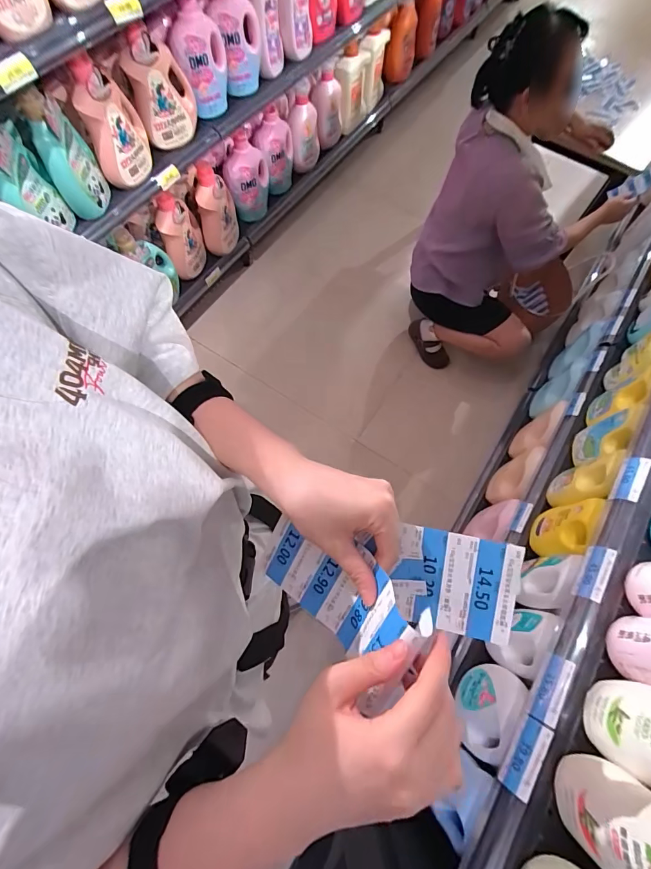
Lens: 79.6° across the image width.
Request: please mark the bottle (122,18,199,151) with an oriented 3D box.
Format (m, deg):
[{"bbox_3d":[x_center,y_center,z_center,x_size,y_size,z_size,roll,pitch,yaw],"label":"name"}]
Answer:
[{"bbox_3d":[-0.486,-1.023,1.156,0.167,0.275,0.094,-15,70,-7],"label":"bottle"}]

